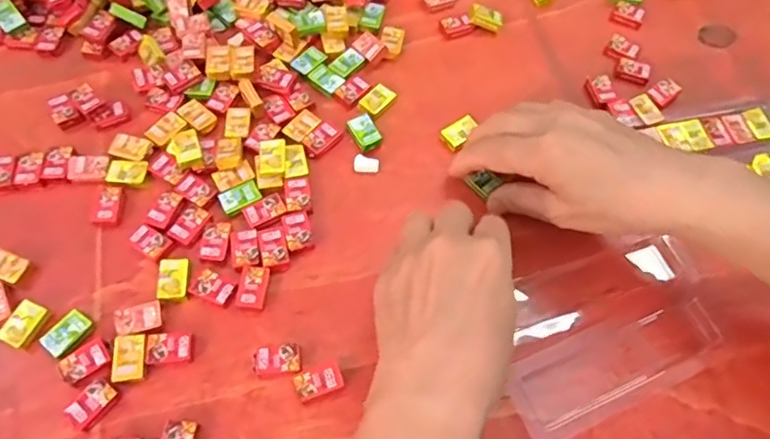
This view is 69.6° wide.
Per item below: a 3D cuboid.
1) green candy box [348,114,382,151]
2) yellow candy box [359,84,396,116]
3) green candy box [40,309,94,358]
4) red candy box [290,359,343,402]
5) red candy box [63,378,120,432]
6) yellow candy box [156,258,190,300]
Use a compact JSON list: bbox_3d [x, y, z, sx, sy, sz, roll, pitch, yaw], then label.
[{"bbox_3d":[-0.014,-0.062,0.392,0.018,0.005,0.026,-23,67,-13],"label":"green candy box"},{"bbox_3d":[-0.005,-0.088,0.408,0.017,0.007,0.025,40,69,16],"label":"yellow candy box"},{"bbox_3d":[-0.183,0.065,0.317,0.016,0.007,0.026,36,68,15],"label":"green candy box"},{"bbox_3d":[-0.038,0.092,0.314,0.026,0.007,0.017,-22,66,-12],"label":"red candy box"},{"bbox_3d":[-0.160,0.101,0.304,0.017,0.007,0.026,41,69,17],"label":"red candy box"},{"bbox_3d":[-0.129,0.035,0.335,0.017,0.004,0.026,-2,64,-3],"label":"yellow candy box"}]

